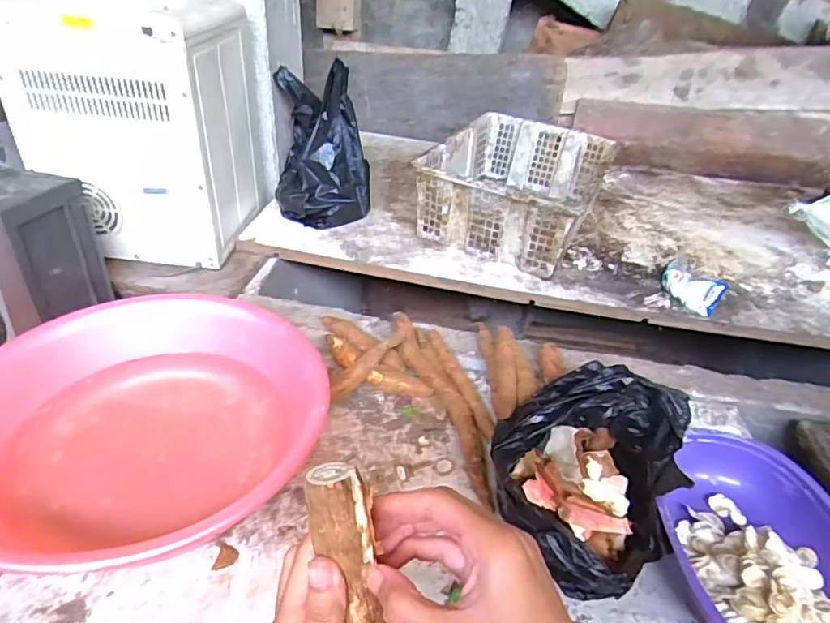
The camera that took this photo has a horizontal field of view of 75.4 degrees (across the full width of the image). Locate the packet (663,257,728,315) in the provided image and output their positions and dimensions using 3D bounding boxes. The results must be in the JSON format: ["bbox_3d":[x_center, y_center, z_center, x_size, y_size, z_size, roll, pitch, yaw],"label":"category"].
[{"bbox_3d":[0.506,-0.045,0.992,0.045,0.066,0.120,-25,46,-36],"label":"packet"}]

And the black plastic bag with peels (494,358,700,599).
[{"bbox_3d":[0.203,0.183,0.650,0.210,0.100,0.290,21,39,20],"label":"black plastic bag with peels"}]

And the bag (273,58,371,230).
[{"bbox_3d":[-0.188,-0.334,1.121,0.195,0.265,0.228,-2,37,-11],"label":"bag"}]

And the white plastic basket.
[{"bbox_3d":[0.227,-0.275,1.188,0.322,0.164,0.453,19,38,18],"label":"white plastic basket"}]

